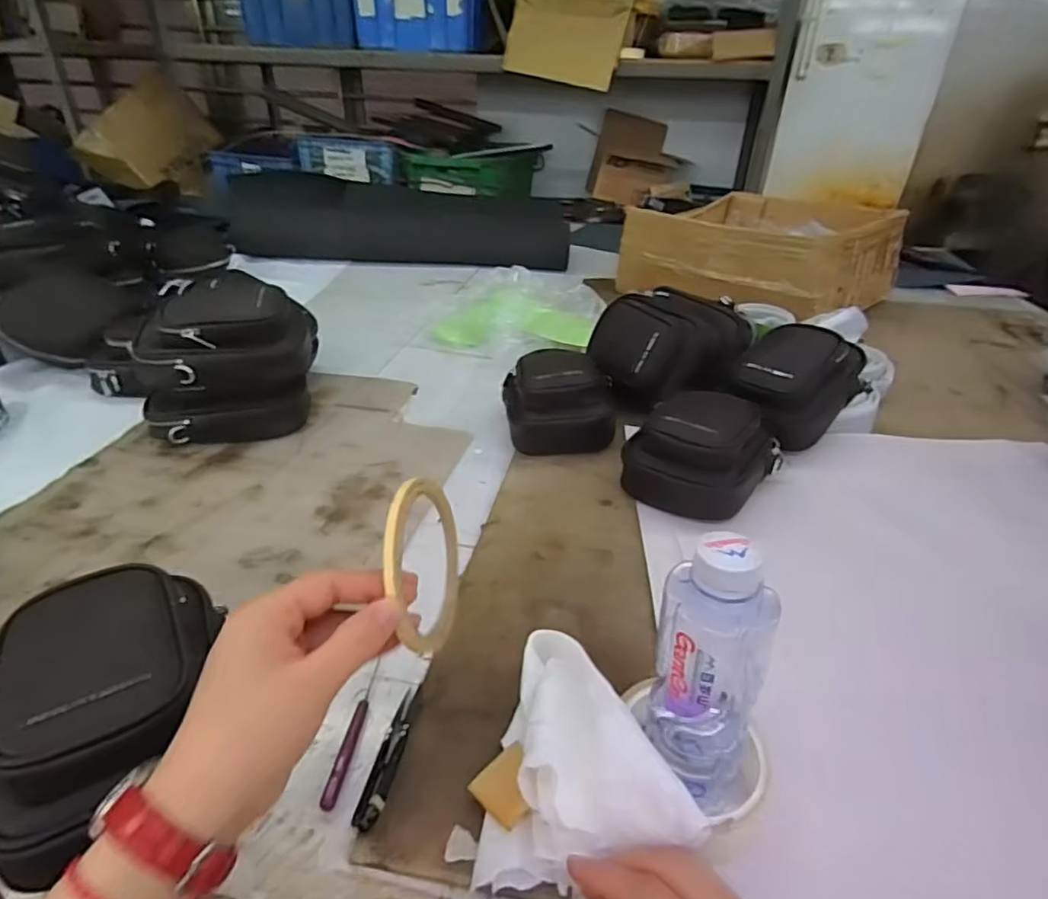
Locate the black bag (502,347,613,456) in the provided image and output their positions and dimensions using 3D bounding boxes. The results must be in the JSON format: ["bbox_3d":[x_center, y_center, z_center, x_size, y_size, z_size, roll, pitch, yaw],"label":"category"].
[{"bbox_3d":[0.041,-0.065,0.726,0.121,0.092,0.118,-3,33,-8],"label":"black bag"}]

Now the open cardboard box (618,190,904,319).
[{"bbox_3d":[0.491,-0.403,1.203,0.426,0.162,0.450,27,40,34],"label":"open cardboard box"}]

